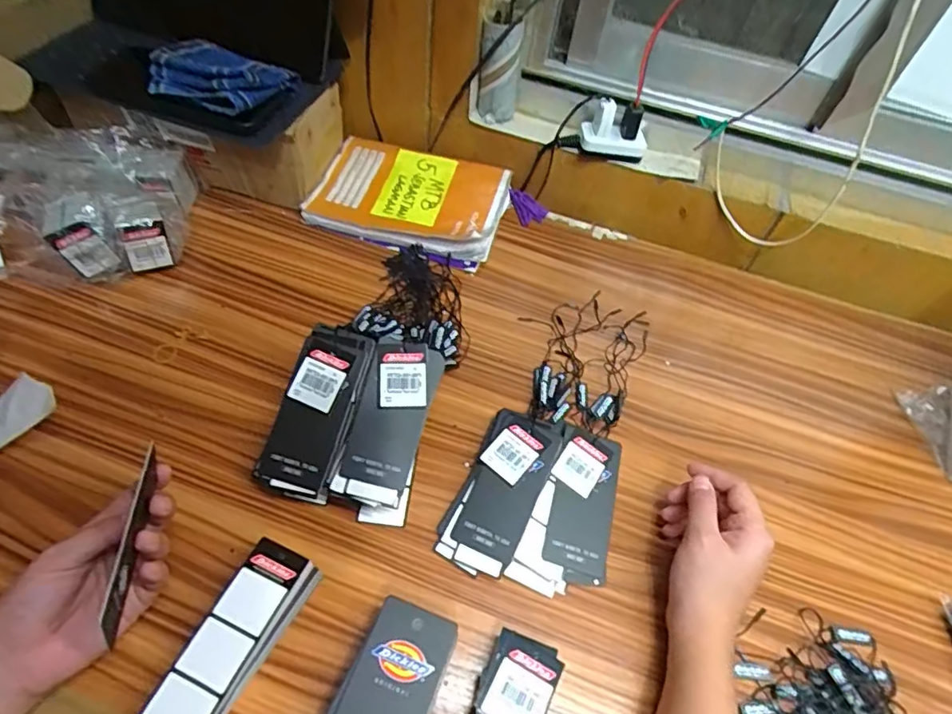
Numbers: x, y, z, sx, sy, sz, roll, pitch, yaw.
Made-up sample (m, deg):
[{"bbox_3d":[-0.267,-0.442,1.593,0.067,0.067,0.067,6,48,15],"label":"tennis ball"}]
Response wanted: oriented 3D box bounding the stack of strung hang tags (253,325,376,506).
[{"bbox_3d":[-0.119,0.043,0.422,0.052,0.028,0.131,18,82,7],"label":"stack of strung hang tags"}]

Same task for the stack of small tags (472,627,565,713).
[{"bbox_3d":[0.022,0.219,0.342,0.047,0.029,0.081,16,54,6],"label":"stack of small tags"}]

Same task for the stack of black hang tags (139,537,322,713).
[{"bbox_3d":[-0.151,0.180,0.348,0.040,0.033,0.118,23,55,11],"label":"stack of black hang tags"}]

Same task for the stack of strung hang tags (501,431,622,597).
[{"bbox_3d":[0.079,0.119,0.425,0.064,0.024,0.129,23,55,11],"label":"stack of strung hang tags"}]

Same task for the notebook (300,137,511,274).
[{"bbox_3d":[-0.071,-0.177,0.619,0.200,0.028,0.145,15,54,5],"label":"notebook"}]

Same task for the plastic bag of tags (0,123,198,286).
[{"bbox_3d":[-0.371,-0.145,0.524,0.193,0.082,0.153,-19,58,-19],"label":"plastic bag of tags"}]

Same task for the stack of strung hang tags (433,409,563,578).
[{"bbox_3d":[0.020,0.101,0.428,0.058,0.029,0.124,23,55,11],"label":"stack of strung hang tags"}]

